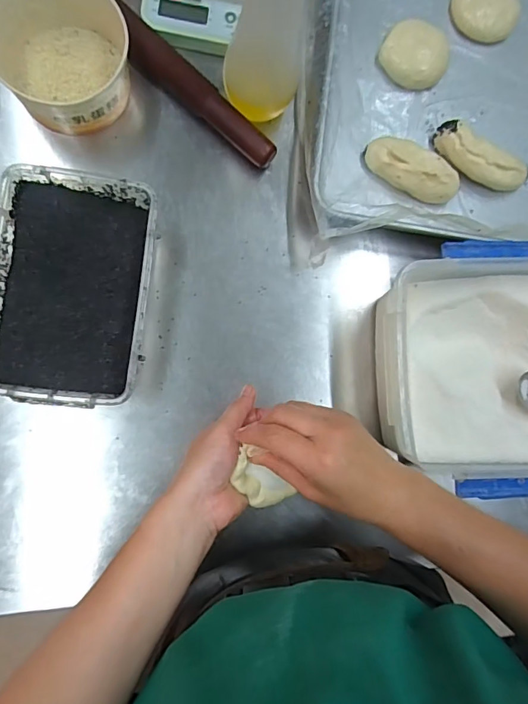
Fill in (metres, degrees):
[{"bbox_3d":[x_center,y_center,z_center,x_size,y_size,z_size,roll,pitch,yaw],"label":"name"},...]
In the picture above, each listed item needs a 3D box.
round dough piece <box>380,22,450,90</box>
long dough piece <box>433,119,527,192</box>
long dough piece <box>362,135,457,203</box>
[{"bbox_3d":[0.176,-0.346,0.538,0.075,0.028,0.066,25,83,-4],"label":"round dough piece"},{"bbox_3d":[0.249,-0.219,0.529,0.117,0.031,0.044,32,82,-3],"label":"long dough piece"},{"bbox_3d":[0.167,-0.205,0.519,0.107,0.035,0.045,18,83,-5],"label":"long dough piece"}]

